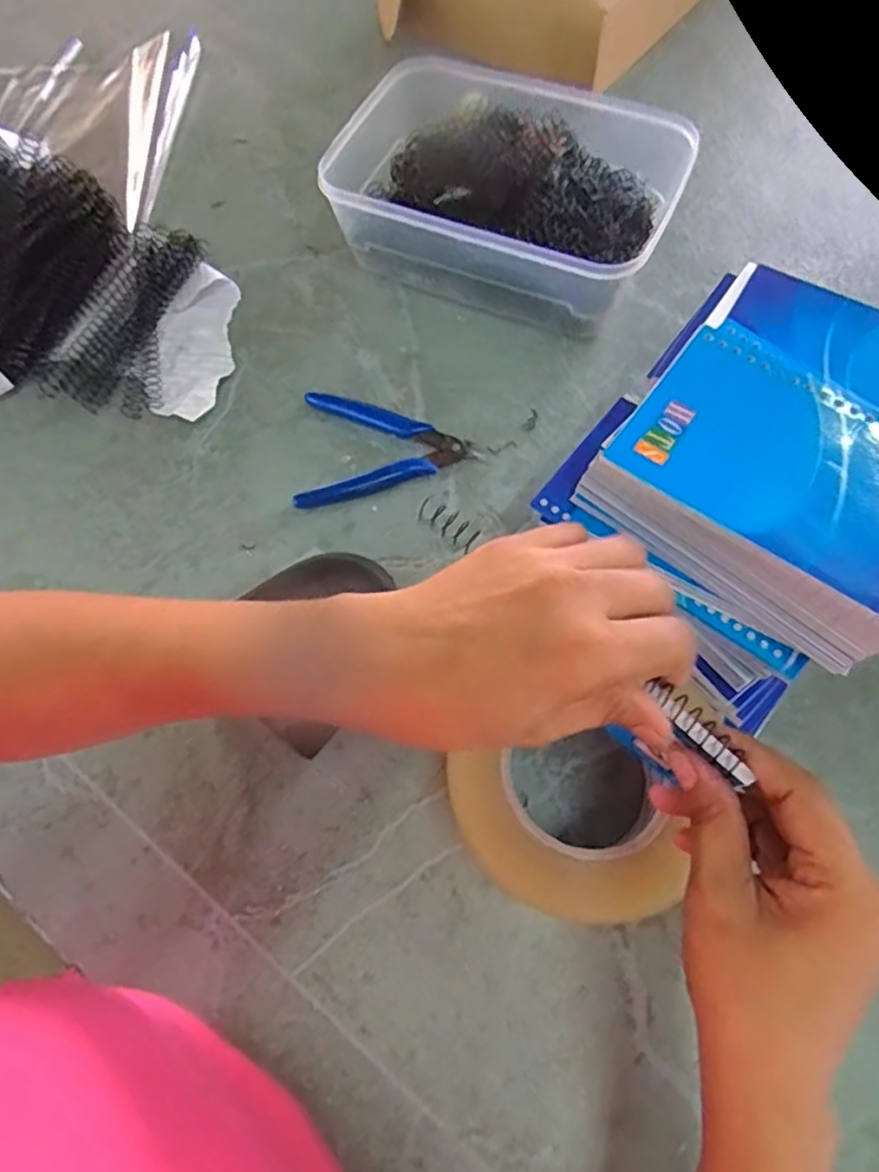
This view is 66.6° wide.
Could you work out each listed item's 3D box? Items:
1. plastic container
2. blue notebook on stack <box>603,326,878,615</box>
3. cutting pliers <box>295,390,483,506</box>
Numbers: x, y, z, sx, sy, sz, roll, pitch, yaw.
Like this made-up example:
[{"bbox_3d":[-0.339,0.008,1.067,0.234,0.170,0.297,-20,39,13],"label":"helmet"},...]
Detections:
[{"bbox_3d":[0.043,-0.280,0.488,0.241,0.079,0.184,25,69,13],"label":"plastic container"},{"bbox_3d":[0.140,-0.044,0.255,0.129,0.004,0.078,36,71,16],"label":"blue notebook on stack"},{"bbox_3d":[-0.041,-0.101,0.447,0.117,0.011,0.086,-12,66,-4],"label":"cutting pliers"}]

